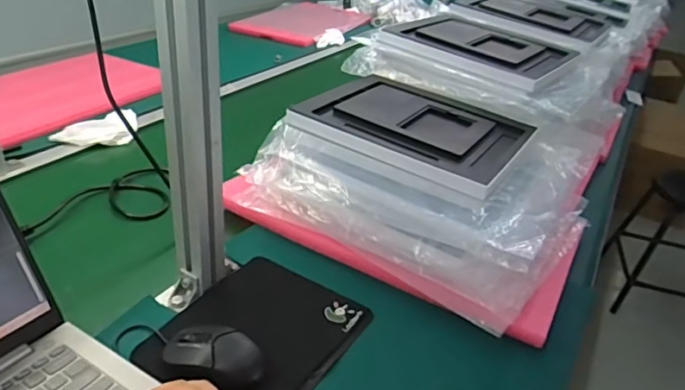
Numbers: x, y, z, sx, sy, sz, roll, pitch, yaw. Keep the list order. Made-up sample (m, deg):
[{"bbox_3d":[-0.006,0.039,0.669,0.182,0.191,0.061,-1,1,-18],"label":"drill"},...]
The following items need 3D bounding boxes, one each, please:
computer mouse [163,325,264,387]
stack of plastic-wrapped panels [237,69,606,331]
[{"bbox_3d":[-0.129,0.160,0.532,0.097,0.034,0.056,15,32,15],"label":"computer mouse"},{"bbox_3d":[0.128,-0.033,0.771,0.393,0.139,0.332,25,35,28],"label":"stack of plastic-wrapped panels"}]

